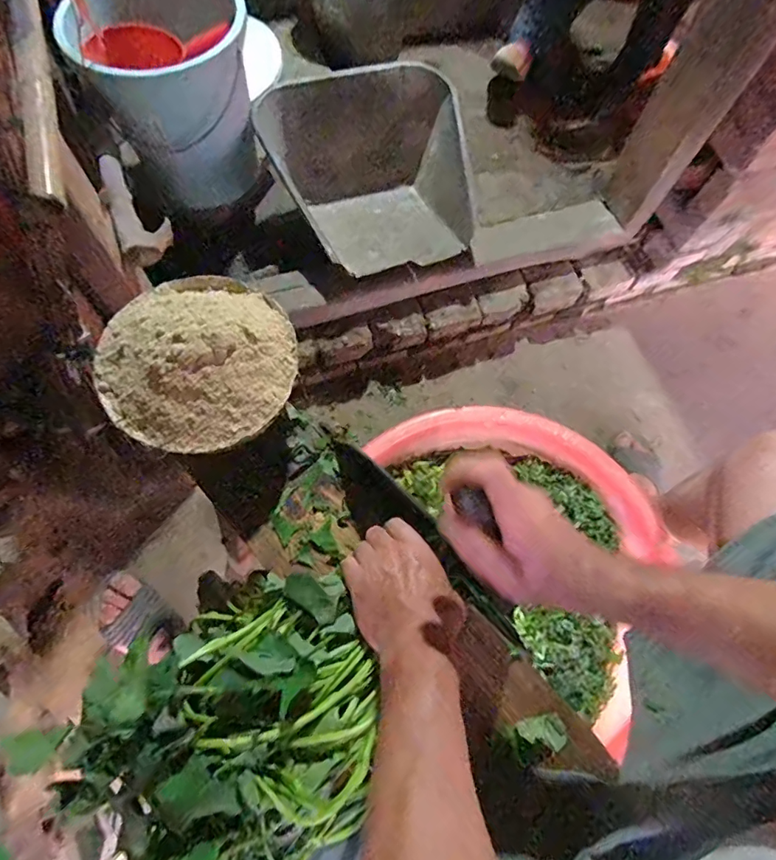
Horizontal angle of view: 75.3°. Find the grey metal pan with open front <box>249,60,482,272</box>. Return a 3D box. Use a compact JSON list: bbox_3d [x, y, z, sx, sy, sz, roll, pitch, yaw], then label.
[{"bbox_3d":[-0.019,-0.547,1.134,0.427,0.201,0.494,-17,69,-10],"label":"grey metal pan with open front"}]

